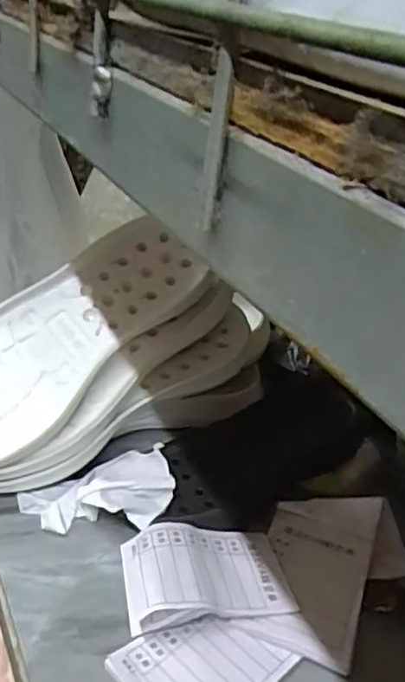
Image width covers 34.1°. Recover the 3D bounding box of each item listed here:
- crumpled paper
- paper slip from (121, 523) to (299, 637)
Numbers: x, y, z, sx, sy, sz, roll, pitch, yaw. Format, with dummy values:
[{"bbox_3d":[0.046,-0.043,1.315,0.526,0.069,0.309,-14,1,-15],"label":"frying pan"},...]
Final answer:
[{"bbox_3d":[-0.086,0.131,0.552,0.123,0.030,0.081,-3,30,-17],"label":"crumpled paper"},{"bbox_3d":[0.004,0.173,0.495,0.122,0.024,0.081,0,29,-12],"label":"paper slip"}]

